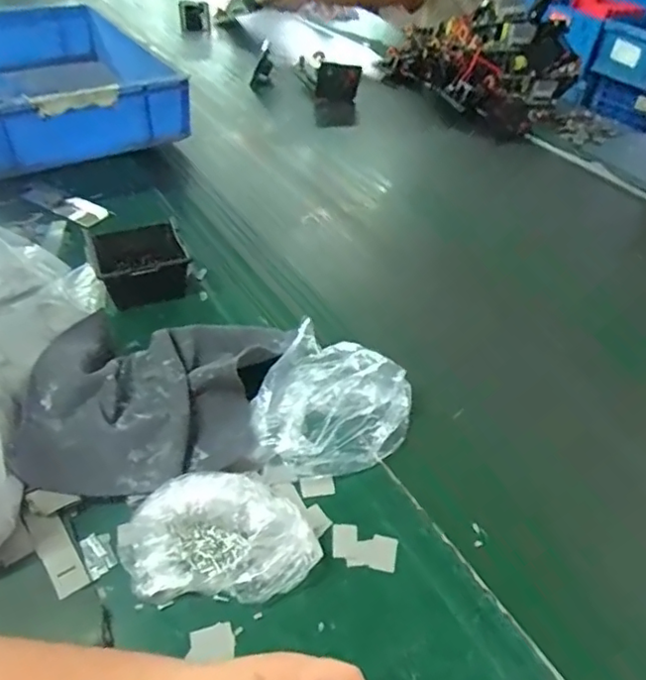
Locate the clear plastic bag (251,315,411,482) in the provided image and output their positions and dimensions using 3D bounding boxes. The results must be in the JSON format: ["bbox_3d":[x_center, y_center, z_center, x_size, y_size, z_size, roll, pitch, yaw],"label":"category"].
[{"bbox_3d":[0.015,0.059,0.617,0.159,0.051,0.180,7,44,4],"label":"clear plastic bag"}]

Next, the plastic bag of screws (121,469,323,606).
[{"bbox_3d":[-0.090,0.170,0.505,0.163,0.045,0.106,-8,45,-12],"label":"plastic bag of screws"}]

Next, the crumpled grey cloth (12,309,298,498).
[{"bbox_3d":[-0.166,0.050,0.611,0.237,0.070,0.236,2,44,-1],"label":"crumpled grey cloth"}]

